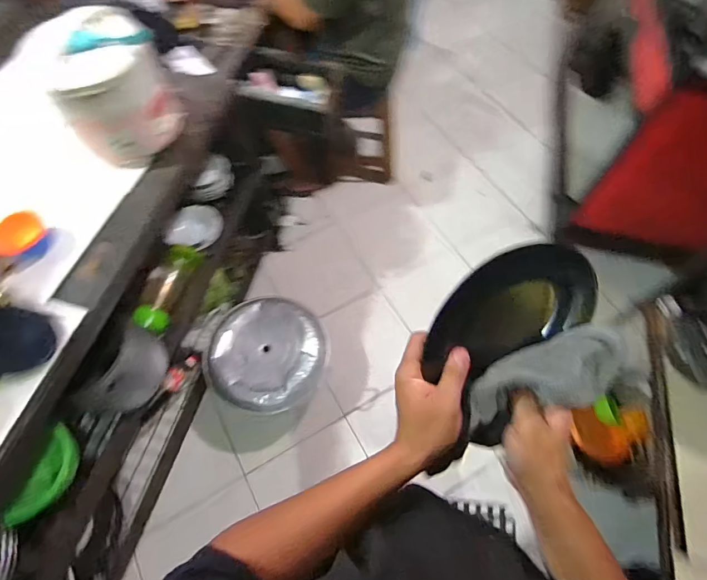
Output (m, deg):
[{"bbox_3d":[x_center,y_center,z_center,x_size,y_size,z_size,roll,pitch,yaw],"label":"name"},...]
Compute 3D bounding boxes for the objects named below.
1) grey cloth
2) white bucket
[{"bbox_3d":[0.187,0.085,0.402,0.160,0.049,0.066,-16,63,-4],"label":"grey cloth"},{"bbox_3d":[-0.546,-0.469,0.952,0.228,0.250,0.228,-1,62,1],"label":"white bucket"}]

